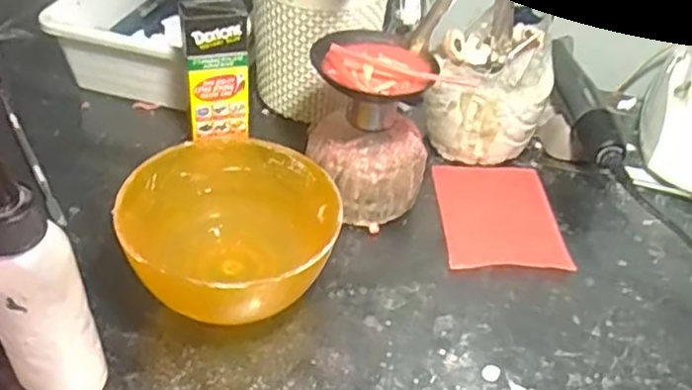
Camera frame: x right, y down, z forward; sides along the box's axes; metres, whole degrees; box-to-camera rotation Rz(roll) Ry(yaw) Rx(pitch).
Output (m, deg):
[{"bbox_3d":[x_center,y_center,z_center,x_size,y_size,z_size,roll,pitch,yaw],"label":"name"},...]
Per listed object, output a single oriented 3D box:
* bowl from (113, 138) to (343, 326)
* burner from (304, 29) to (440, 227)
[{"bbox_3d":[-0.061,0.023,0.366,0.098,0.064,0.096,3,42,-3],"label":"bowl"},{"bbox_3d":[0.017,-0.037,0.415,0.079,0.107,0.062,10,42,4],"label":"burner"}]

